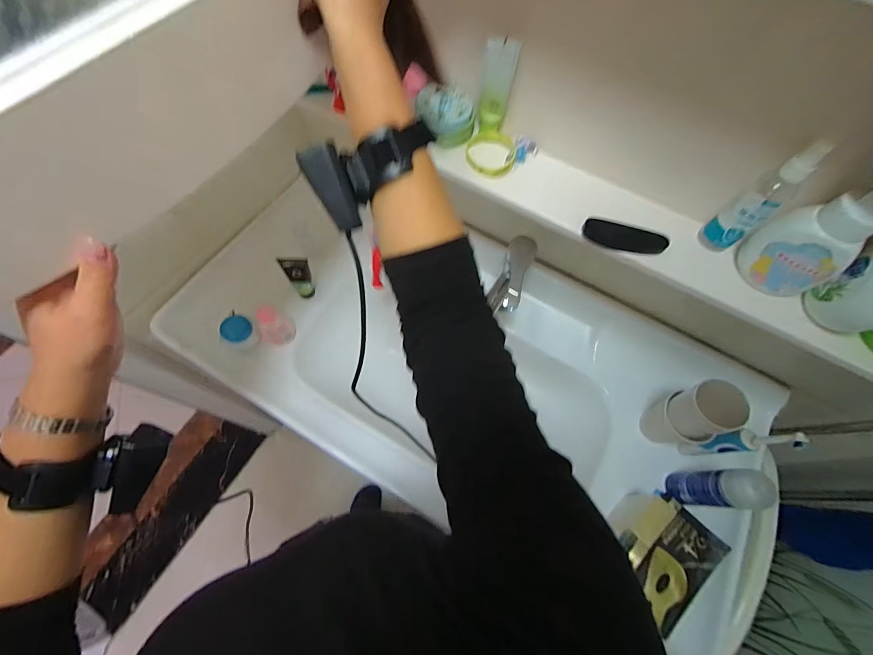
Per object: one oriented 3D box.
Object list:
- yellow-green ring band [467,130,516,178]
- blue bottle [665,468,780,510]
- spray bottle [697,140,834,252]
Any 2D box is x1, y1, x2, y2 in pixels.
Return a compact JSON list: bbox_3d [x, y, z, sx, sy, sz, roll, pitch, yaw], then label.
[{"bbox_3d":[0.073,-0.234,0.496,0.065,0.018,0.071,11,65,2],"label":"yellow-green ring band"},{"bbox_3d":[0.394,0.229,0.525,0.040,0.158,0.048,0,65,-2],"label":"blue bottle"},{"bbox_3d":[0.337,-0.131,0.392,0.030,0.131,0.038,-36,72,-17],"label":"spray bottle"}]

